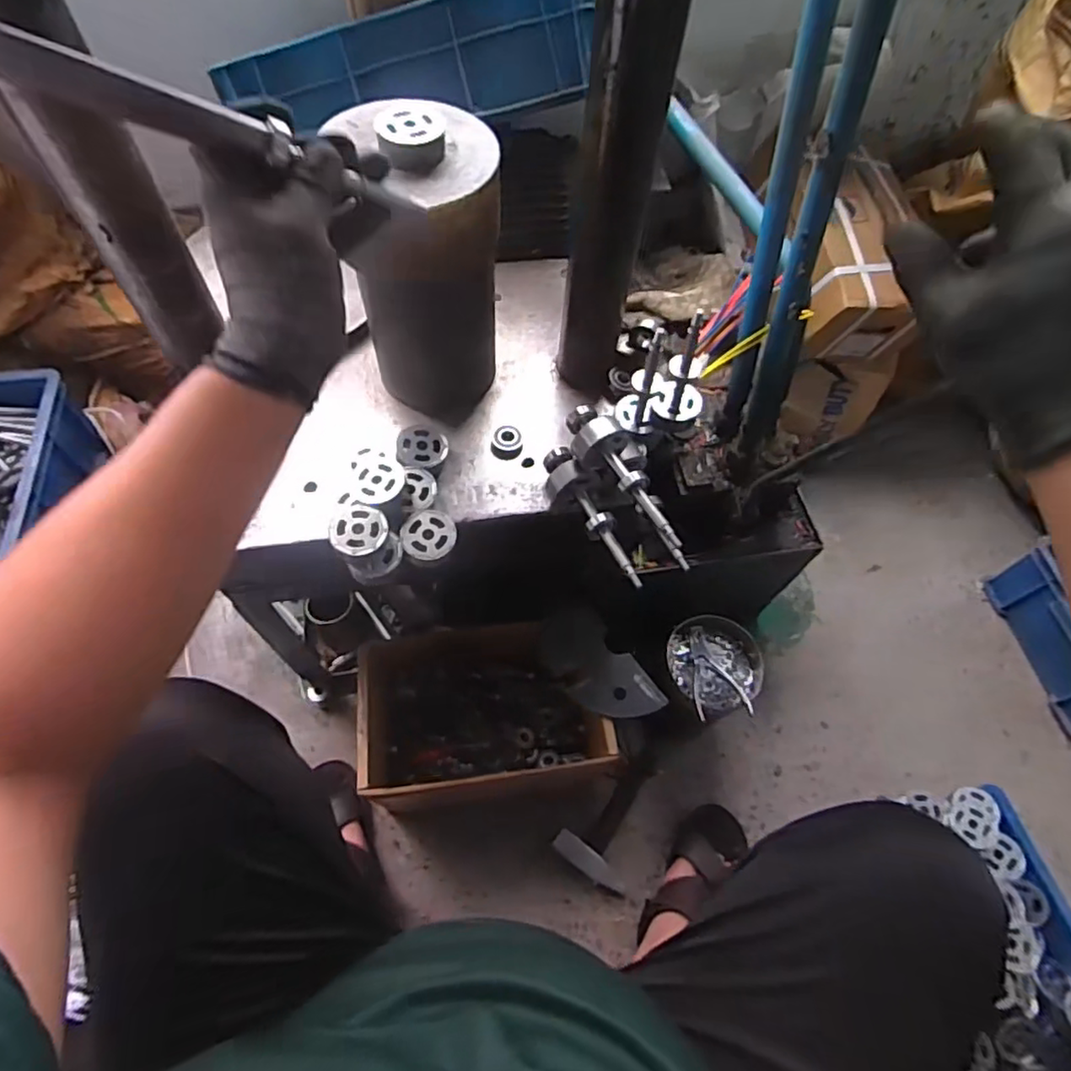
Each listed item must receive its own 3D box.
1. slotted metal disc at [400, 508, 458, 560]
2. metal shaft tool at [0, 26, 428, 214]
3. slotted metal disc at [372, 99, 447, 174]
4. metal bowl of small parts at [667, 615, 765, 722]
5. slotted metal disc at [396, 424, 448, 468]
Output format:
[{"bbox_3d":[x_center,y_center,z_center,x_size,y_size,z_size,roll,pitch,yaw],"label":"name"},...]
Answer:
[{"bbox_3d":[-0.101,-0.002,0.599,0.051,0.010,0.052,1,61,-2],"label":"slotted metal disc"},{"bbox_3d":[-0.169,-0.219,0.338,0.234,0.020,0.017,-1,56,-39],"label":"metal shaft tool"},{"bbox_3d":[-0.097,-0.313,0.491,0.053,0.025,0.056,1,61,-2],"label":"slotted metal disc"},{"bbox_3d":[0.242,0.173,0.839,0.123,0.043,0.139,-15,63,-11],"label":"metal bowl of small parts"},{"bbox_3d":[-0.117,-0.092,0.648,0.052,0.014,0.054,1,61,-2],"label":"slotted metal disc"}]

